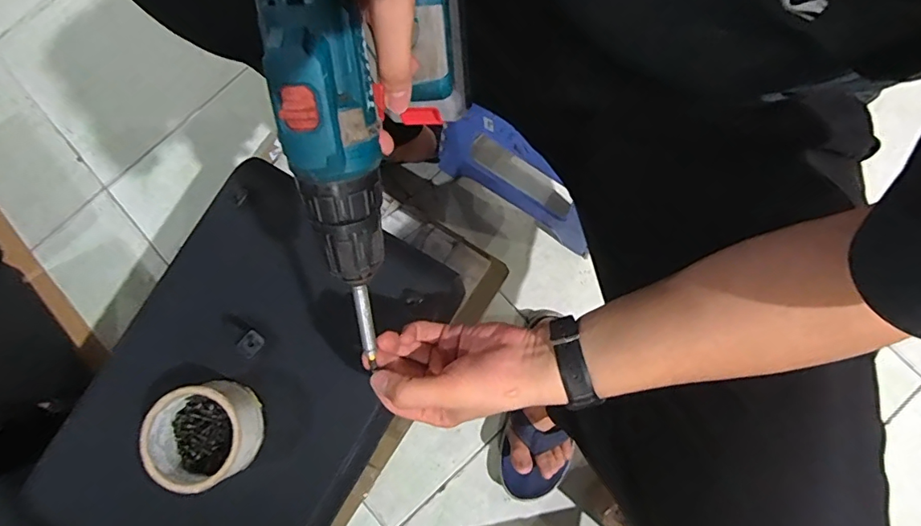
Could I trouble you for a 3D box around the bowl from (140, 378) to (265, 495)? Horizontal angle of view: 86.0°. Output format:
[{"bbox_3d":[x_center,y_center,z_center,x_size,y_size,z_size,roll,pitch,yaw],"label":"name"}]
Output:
[{"bbox_3d":[-0.229,0.153,0.444,0.086,0.048,0.085,0,82,3],"label":"bowl"}]

